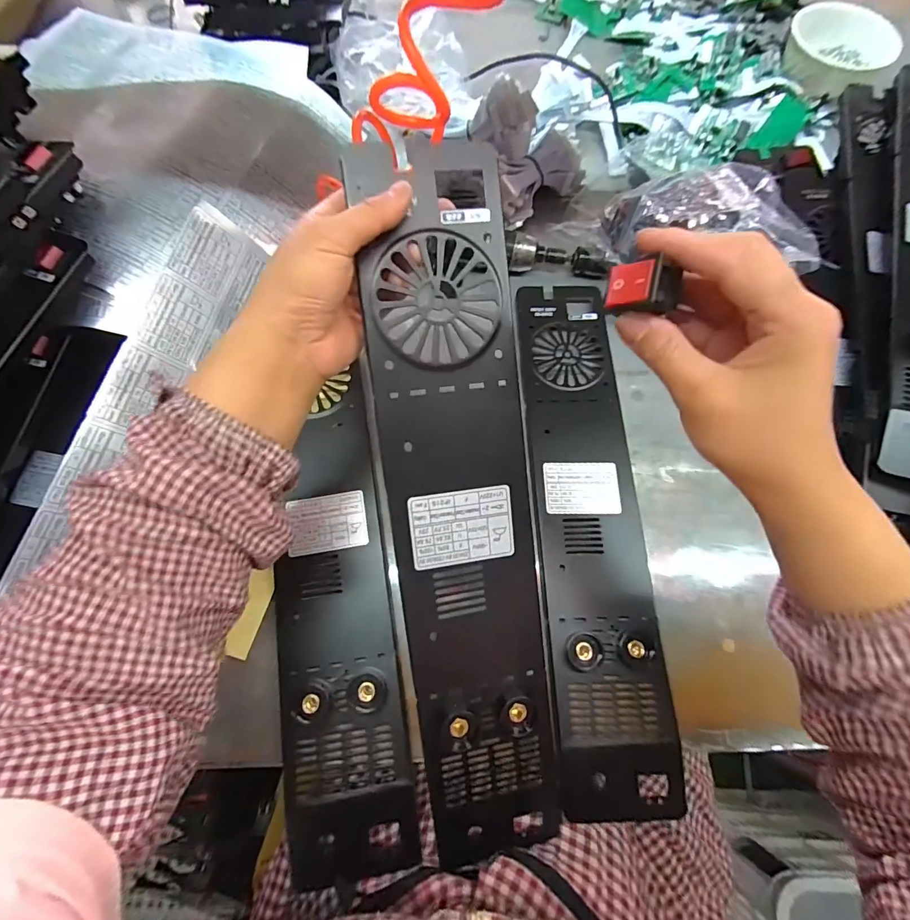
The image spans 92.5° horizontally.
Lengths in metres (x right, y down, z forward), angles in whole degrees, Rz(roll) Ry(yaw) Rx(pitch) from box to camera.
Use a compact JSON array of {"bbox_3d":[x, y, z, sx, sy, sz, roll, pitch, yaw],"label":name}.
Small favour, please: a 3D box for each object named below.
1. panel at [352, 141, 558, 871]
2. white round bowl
[{"bbox_3d":[0.010,0.053,0.299,0.095,0.022,0.486,-7,98,-3],"label":"panel"},{"bbox_3d":[0.540,-0.582,0.614,0.143,0.044,0.149,-1,71,-1],"label":"white round bowl"}]

